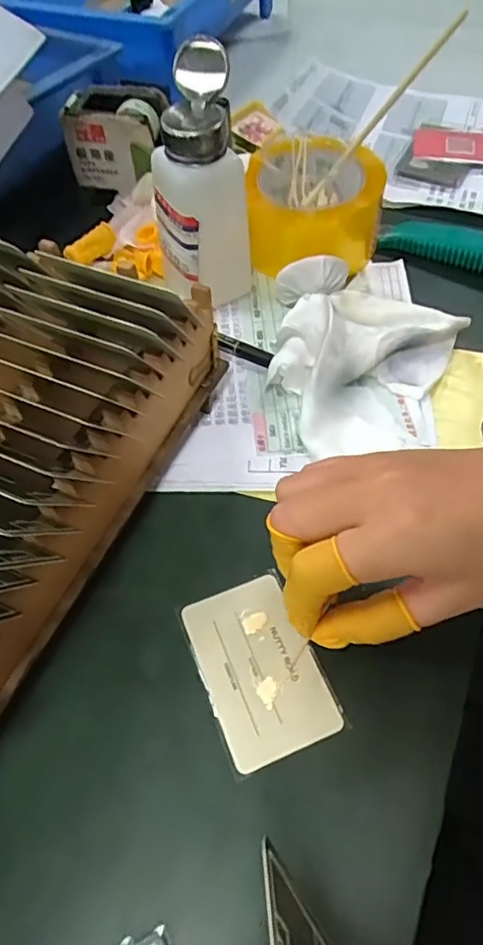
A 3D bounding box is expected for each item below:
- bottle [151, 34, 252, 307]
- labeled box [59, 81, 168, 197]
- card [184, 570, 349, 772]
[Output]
[{"bbox_3d":[-0.028,-0.185,0.378,0.063,0.146,0.053,-30,60,-17],"label":"bottle"},{"bbox_3d":[-0.099,-0.277,0.473,0.083,0.062,0.052,12,57,9],"label":"labeled box"},{"bbox_3d":[0.008,0.096,0.284,0.054,0.004,0.085,-19,59,-12],"label":"card"}]

